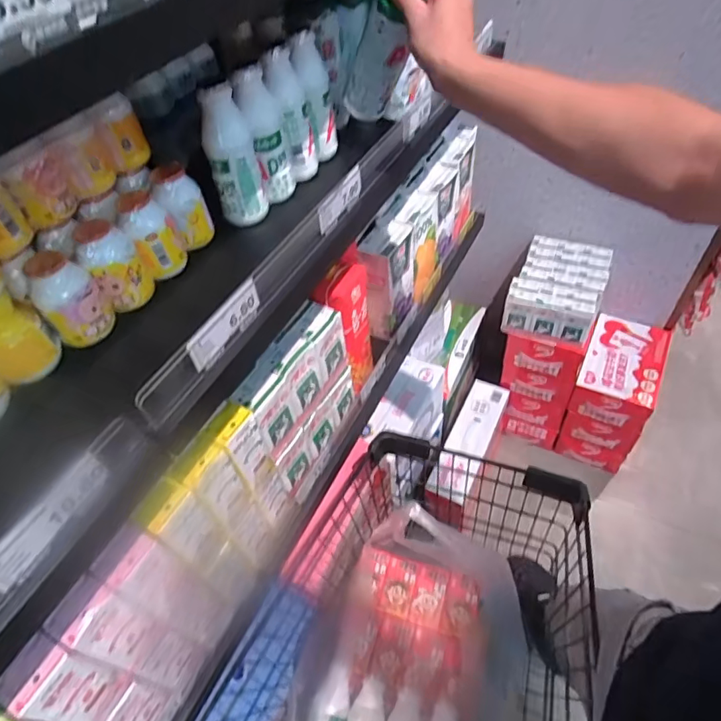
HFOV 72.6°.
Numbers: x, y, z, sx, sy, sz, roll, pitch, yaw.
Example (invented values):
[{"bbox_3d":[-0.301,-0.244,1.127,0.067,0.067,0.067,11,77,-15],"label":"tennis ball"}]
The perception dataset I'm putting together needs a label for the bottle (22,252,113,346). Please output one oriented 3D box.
[{"bbox_3d":[-0.256,-0.056,0.433,0.049,0.073,0.041,-32,53,-20],"label":"bottle"}]

